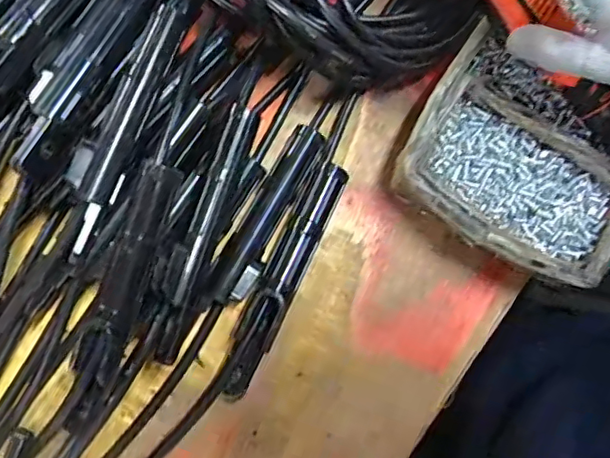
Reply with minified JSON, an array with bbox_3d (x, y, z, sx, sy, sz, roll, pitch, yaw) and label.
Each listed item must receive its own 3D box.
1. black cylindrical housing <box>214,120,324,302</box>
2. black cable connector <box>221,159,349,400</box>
[{"bbox_3d":[-0.030,-0.012,0.471,0.033,0.029,0.151,28,78,2],"label":"black cylindrical housing"},{"bbox_3d":[-0.017,0.037,0.459,0.027,0.034,0.193,25,78,2],"label":"black cable connector"}]

